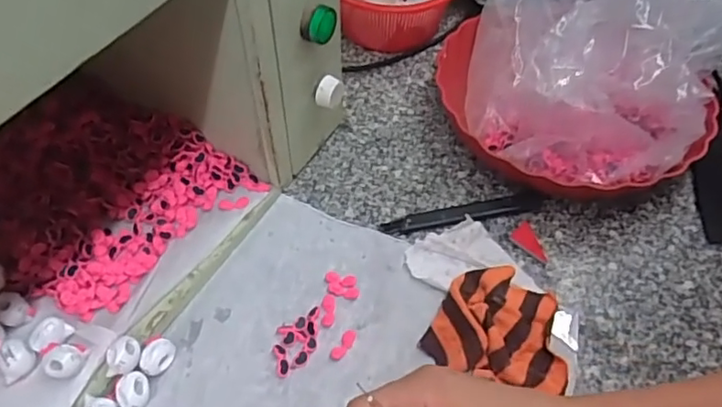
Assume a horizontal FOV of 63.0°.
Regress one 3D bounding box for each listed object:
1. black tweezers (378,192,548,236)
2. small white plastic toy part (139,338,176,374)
[{"bbox_3d":[0.086,0.007,0.500,0.138,0.010,0.021,-9,52,-7],"label":"black tweezers"},{"bbox_3d":[-0.141,0.107,0.411,0.019,0.015,0.024,9,52,7],"label":"small white plastic toy part"}]

